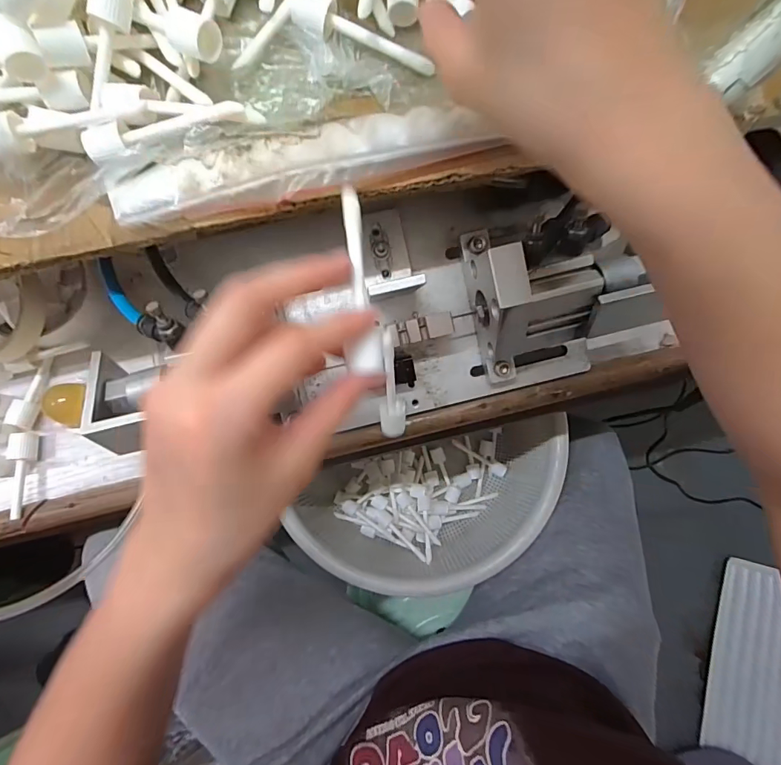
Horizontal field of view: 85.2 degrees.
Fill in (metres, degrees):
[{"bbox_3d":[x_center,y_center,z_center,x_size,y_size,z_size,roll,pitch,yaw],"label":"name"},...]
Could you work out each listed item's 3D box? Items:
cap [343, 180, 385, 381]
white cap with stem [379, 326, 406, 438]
[{"bbox_3d":[-0.014,-0.046,0.193,0.015,0.015,0.085,-6,88,-1],"label":"cap"},{"bbox_3d":[0.002,0.000,0.297,0.018,0.086,0.019,-1,37,0],"label":"white cap with stem"}]

